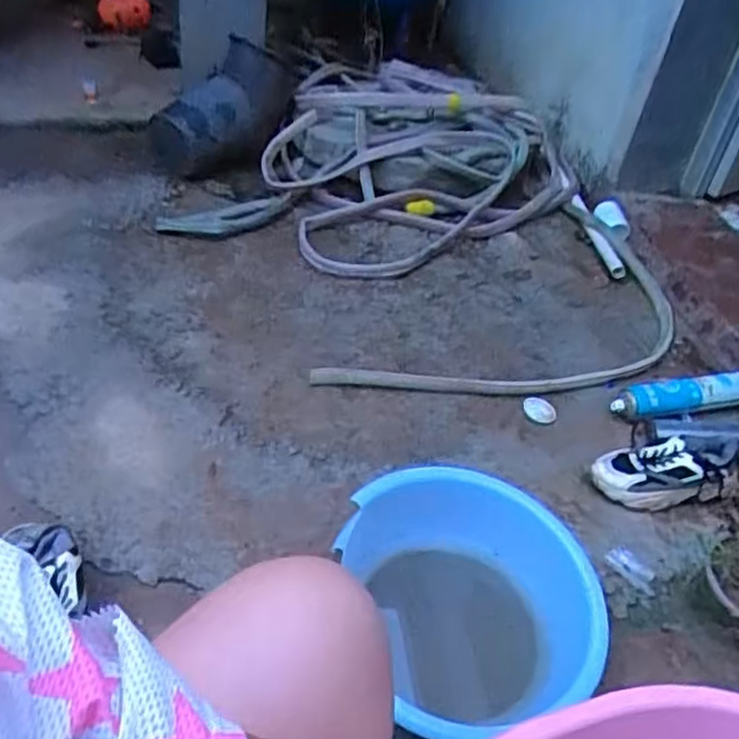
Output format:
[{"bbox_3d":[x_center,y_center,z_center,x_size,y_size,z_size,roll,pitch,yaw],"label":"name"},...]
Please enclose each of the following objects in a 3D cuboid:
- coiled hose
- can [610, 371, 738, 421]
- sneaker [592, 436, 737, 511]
[{"bbox_3d":[0.166,-0.334,1.509,0.848,0.326,0.954,-29,49,-31],"label":"coiled hose"},{"bbox_3d":[0.574,0.047,1.289,0.280,0.047,0.059,-3,42,-14],"label":"can"},{"bbox_3d":[0.464,0.162,1.152,0.204,0.086,0.090,-1,41,-12],"label":"sneaker"}]

